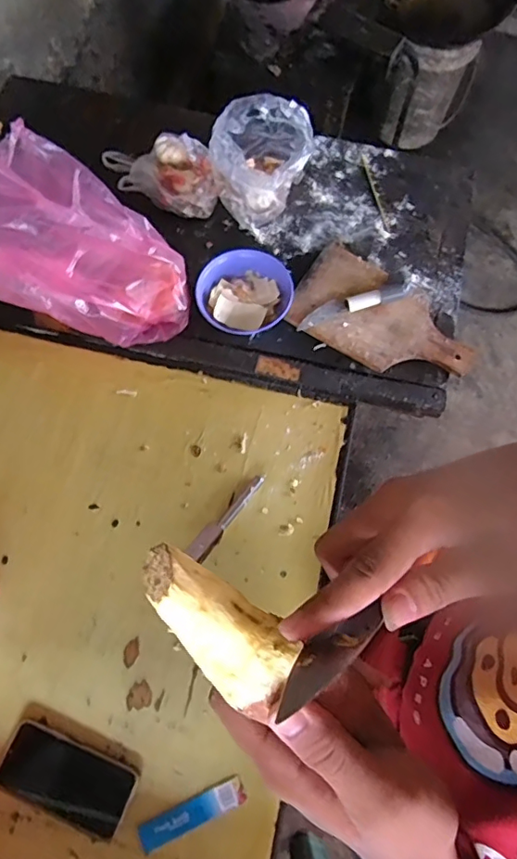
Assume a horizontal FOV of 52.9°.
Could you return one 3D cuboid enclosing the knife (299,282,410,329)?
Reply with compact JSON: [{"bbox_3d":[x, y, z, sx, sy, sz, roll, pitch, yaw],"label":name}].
[{"bbox_3d":[0.150,-0.198,0.809,0.183,0.022,0.029,-19,70,-8],"label":"knife"}]

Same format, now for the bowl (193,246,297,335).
[{"bbox_3d":[-0.019,-0.207,0.813,0.128,0.075,0.136,0,69,-1],"label":"bowl"}]

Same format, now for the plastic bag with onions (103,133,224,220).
[{"bbox_3d":[-0.145,-0.438,0.895,0.176,0.060,0.123,30,71,10],"label":"plastic bag with onions"}]

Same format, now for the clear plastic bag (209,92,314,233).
[{"bbox_3d":[0.003,-0.435,0.848,0.154,0.151,0.131,0,69,-1],"label":"clear plastic bag"}]

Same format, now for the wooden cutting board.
[{"bbox_3d":[0.202,-0.175,0.820,0.288,0.022,0.168,30,71,10],"label":"wooden cutting board"}]

